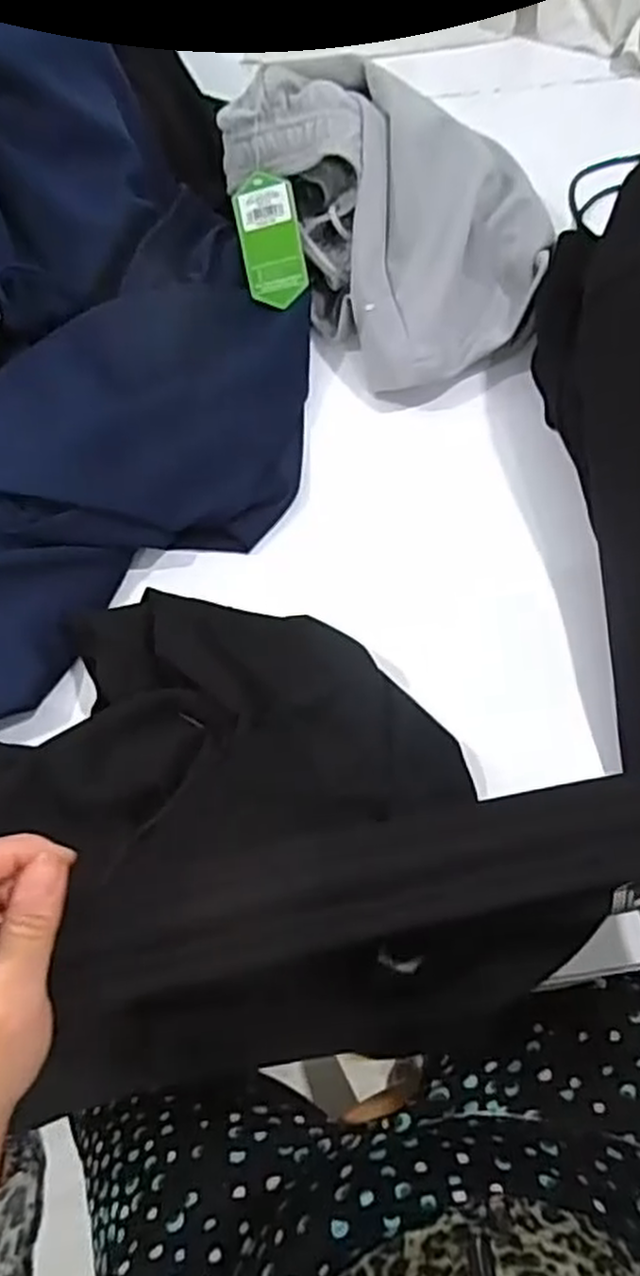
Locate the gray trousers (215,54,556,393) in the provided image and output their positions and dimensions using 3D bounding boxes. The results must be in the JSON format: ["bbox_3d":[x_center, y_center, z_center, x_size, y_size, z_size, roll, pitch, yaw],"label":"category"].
[{"bbox_3d":[0.065,-0.355,0.608,0.201,0.126,0.279,-34,71,-13],"label":"gray trousers"}]

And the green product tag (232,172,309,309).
[{"bbox_3d":[-0.039,-0.315,0.591,0.049,0.007,0.093,-5,109,16],"label":"green product tag"}]

